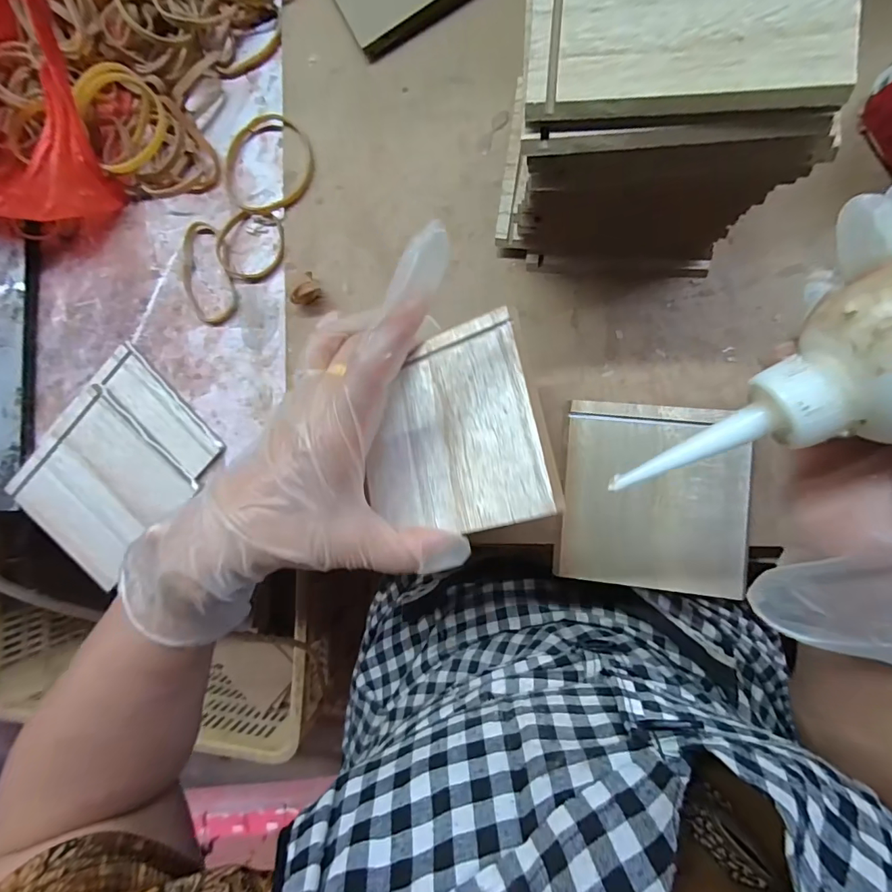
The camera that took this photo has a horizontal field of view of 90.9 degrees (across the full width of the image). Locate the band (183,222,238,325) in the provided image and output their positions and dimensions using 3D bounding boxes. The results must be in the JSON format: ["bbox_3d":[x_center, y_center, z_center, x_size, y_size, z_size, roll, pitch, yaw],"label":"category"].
[{"bbox_3d":[-0.174,-0.125,0.317,0.036,0.005,0.071,-19,85,7],"label":"band"}]

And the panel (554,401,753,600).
[{"bbox_3d":[0.124,0.030,0.263,0.104,0.009,0.107,5,89,8],"label":"panel"}]

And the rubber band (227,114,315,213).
[{"bbox_3d":[-0.127,-0.198,0.309,0.072,0.006,0.066,0,88,8],"label":"rubber band"}]

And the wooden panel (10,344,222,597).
[{"bbox_3d":[-0.241,0.016,0.317,0.140,0.009,0.108,-45,83,4],"label":"wooden panel"}]

